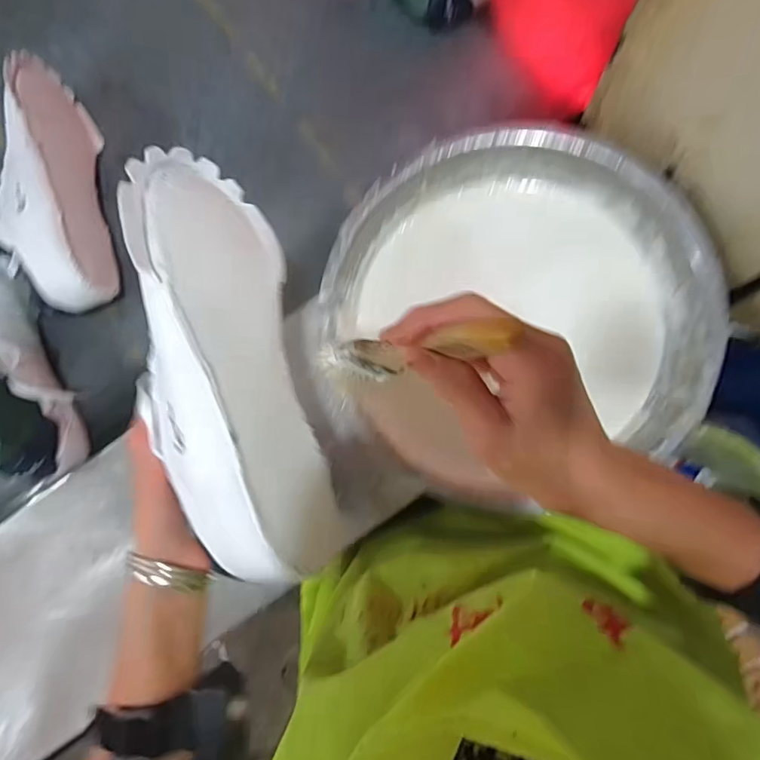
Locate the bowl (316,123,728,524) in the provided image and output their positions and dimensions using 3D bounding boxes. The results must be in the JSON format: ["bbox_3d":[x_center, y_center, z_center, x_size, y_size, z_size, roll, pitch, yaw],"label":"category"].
[{"bbox_3d":[0.118,-0.071,0.462,0.323,0.108,0.295,-1,83,6],"label":"bowl"}]

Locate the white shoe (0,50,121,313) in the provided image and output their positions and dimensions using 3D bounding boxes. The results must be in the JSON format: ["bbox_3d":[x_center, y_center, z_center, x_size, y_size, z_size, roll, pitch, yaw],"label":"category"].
[{"bbox_3d":[-0.398,-0.227,0.572,0.130,0.103,0.309,-16,82,4],"label":"white shoe"}]

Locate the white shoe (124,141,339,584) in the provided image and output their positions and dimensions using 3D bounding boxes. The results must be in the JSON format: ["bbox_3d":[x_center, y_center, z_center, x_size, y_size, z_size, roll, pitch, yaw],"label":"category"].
[{"bbox_3d":[-0.118,-0.010,0.343,0.095,0.113,0.297,-23,80,37],"label":"white shoe"}]

